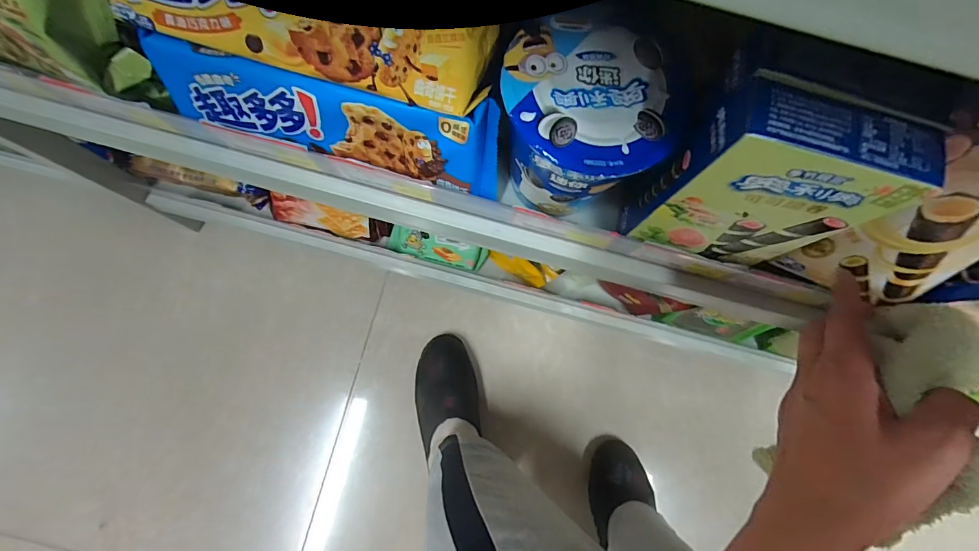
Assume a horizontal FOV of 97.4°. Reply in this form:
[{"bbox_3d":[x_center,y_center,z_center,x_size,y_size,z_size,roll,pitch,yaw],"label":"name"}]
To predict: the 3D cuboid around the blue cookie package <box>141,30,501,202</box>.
[{"bbox_3d":[-0.100,-0.107,0.274,0.217,0.061,0.034,13,57,0],"label":"blue cookie package"}]

